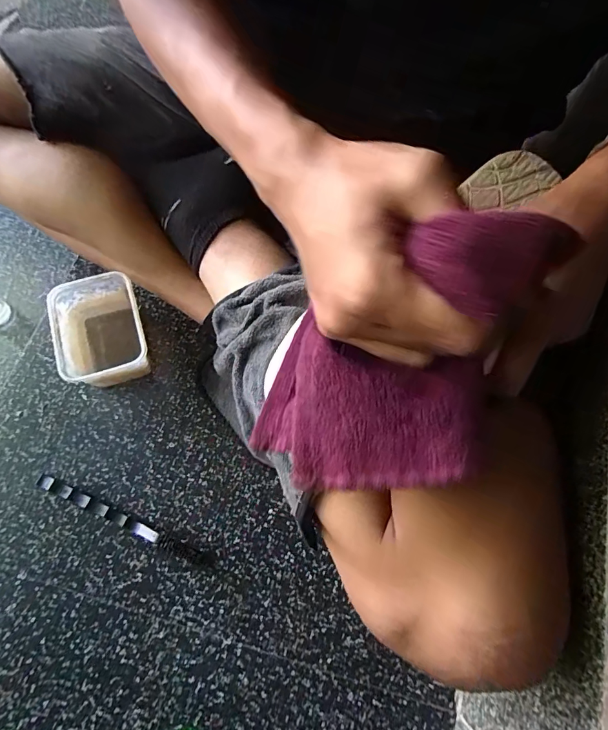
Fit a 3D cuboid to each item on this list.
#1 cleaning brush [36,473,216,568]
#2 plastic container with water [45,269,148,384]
[{"bbox_3d":[-0.169,0.145,0.378,0.183,0.013,0.014,24,70,6],"label":"cleaning brush"},{"bbox_3d":[-0.201,-0.030,0.418,0.082,0.060,0.106,-17,71,-8],"label":"plastic container with water"}]

